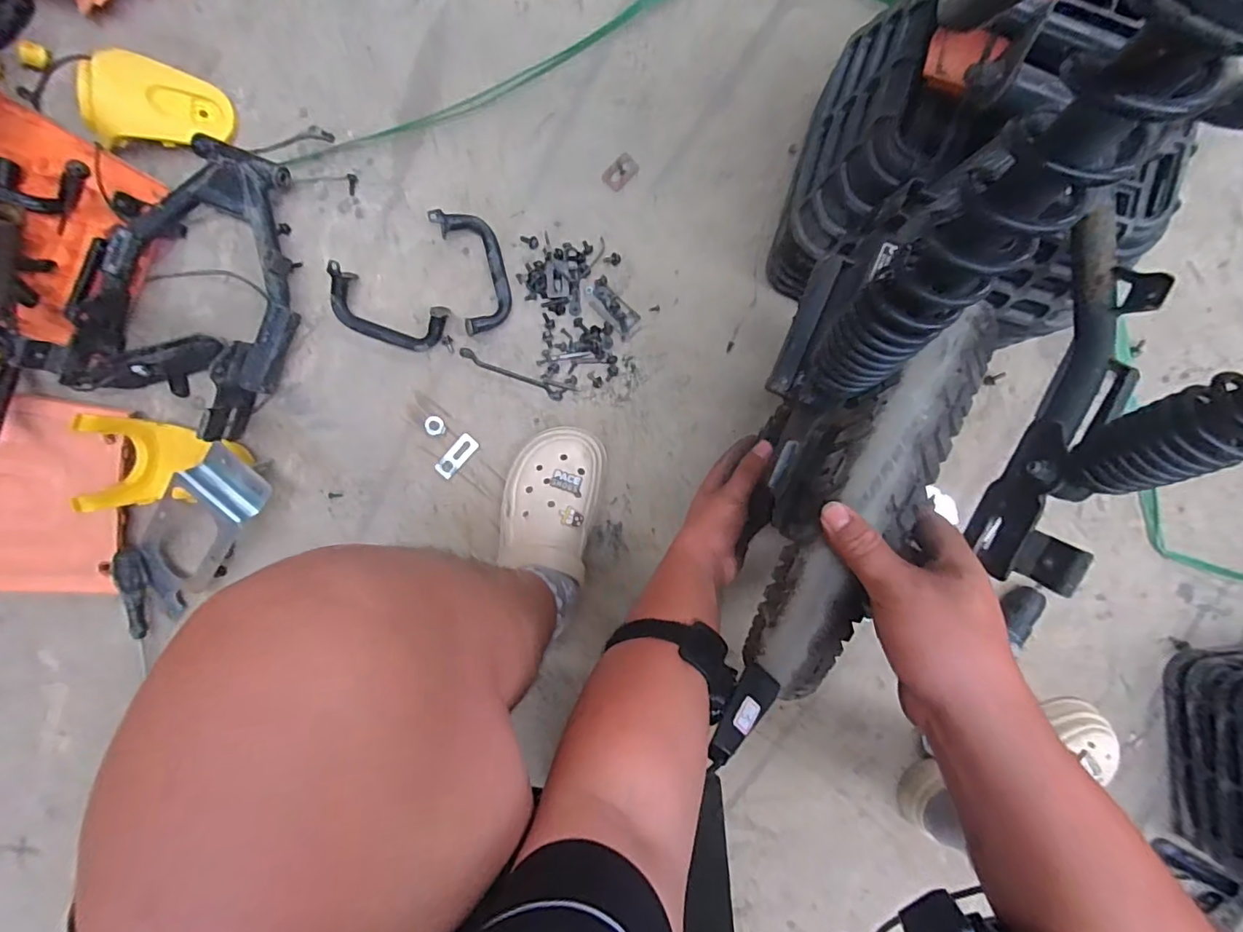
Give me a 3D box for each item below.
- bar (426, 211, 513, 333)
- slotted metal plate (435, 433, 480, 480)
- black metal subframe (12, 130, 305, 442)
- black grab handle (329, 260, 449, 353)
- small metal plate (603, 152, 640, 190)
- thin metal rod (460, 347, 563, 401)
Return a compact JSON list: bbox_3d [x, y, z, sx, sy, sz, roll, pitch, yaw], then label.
[{"bbox_3d":[-0.178,-0.241,0.656,0.069,0.031,0.146,-15,93,1],"label":"bar"},{"bbox_3d":[-0.210,-0.012,0.686,0.027,0.004,0.063,40,90,-6],"label":"slotted metal plate"},{"bbox_3d":[-0.513,-0.221,0.645,0.240,0.068,0.331,20,93,-1],"label":"black metal subframe"},{"bbox_3d":[-0.294,-0.188,0.661,0.149,0.029,0.069,23,93,-1],"label":"black grab handle"},{"bbox_3d":[-0.001,-0.367,0.670,0.045,0.004,0.030,-45,92,2],"label":"small metal plate"},{"bbox_3d":[-0.139,-0.116,0.675,0.137,0.004,0.013,25,93,-1],"label":"thin metal rod"}]

